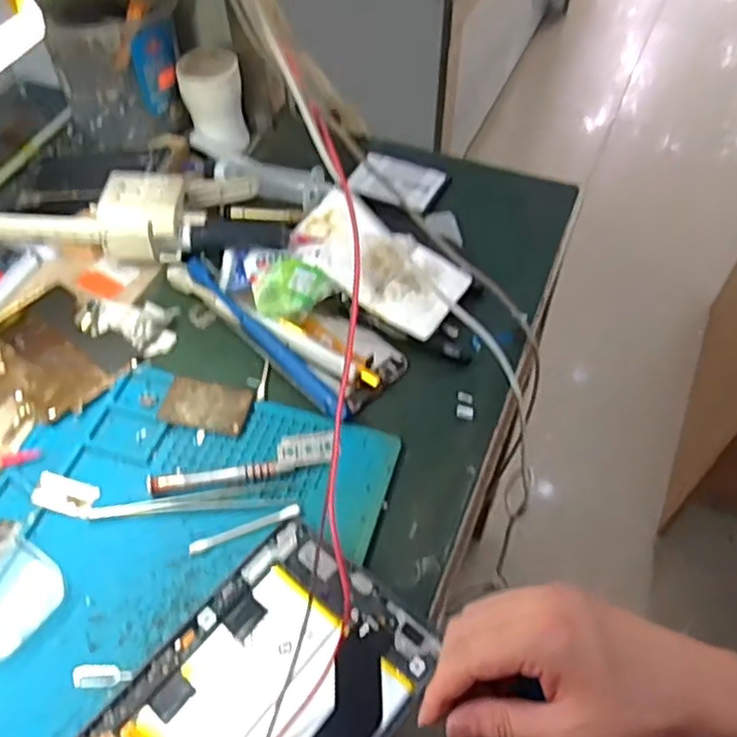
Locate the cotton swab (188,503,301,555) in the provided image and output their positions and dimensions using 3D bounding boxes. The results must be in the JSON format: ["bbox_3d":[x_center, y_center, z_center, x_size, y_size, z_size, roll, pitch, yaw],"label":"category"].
[{"bbox_3d":[-0.077,0.100,0.432,0.070,0.007,0.010,-17,57,-12],"label":"cotton swab"}]

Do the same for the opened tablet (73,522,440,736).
[{"bbox_3d":[-0.063,0.185,0.364,0.124,0.009,0.193,36,62,22],"label":"opened tablet"}]

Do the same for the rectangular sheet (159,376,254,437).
[{"bbox_3d":[-0.115,0.026,0.488,0.059,0.006,0.037,11,56,7],"label":"rectangular sheet"}]

